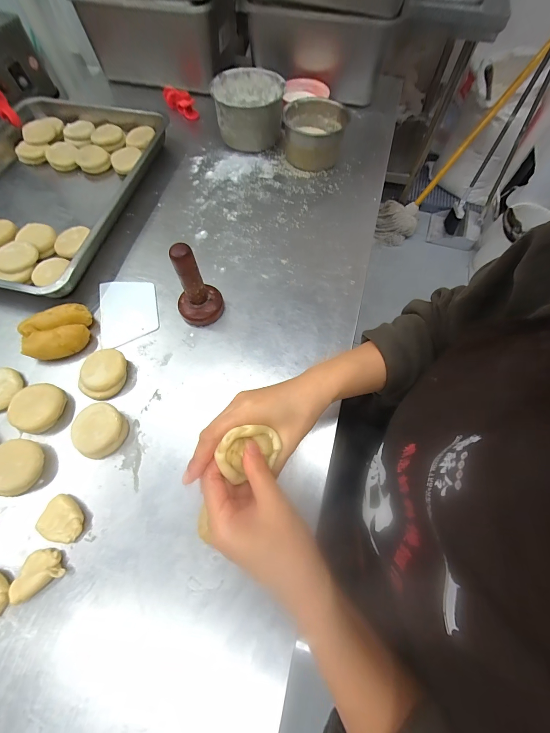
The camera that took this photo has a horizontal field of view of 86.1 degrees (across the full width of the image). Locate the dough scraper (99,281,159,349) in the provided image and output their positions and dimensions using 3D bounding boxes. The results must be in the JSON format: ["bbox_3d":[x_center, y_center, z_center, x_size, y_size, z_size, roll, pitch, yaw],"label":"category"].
[{"bbox_3d":[-0.237,-0.093,0.477,0.089,0.004,0.119,-14,67,-6],"label":"dough scraper"}]

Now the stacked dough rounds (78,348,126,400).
[{"bbox_3d":[-0.242,0.012,0.420,0.056,0.024,0.070,20,67,8],"label":"stacked dough rounds"}]

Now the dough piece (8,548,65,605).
[{"bbox_3d":[-0.264,0.226,0.323,0.051,0.015,0.037,-32,70,-14],"label":"dough piece"}]

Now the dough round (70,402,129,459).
[{"bbox_3d":[-0.229,0.082,0.385,0.061,0.028,0.062,0,66,0],"label":"dough round"}]

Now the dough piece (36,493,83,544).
[{"bbox_3d":[-0.249,0.182,0.347,0.051,0.017,0.041,32,70,13],"label":"dough piece"}]

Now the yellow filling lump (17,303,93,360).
[{"bbox_3d":[-0.322,-0.050,0.440,0.096,0.036,0.075,-28,69,-12],"label":"yellow filling lump"}]

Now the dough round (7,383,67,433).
[{"bbox_3d":[-0.316,0.055,0.396,0.057,0.029,0.064,13,66,6],"label":"dough round"}]

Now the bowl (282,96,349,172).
[{"bbox_3d":[0.079,-0.490,0.624,0.129,0.076,0.141,0,66,0],"label":"bowl"}]

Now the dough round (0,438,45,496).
[{"bbox_3d":[-0.320,0.125,0.366,0.058,0.031,0.063,0,66,0],"label":"dough round"}]

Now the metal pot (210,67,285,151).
[{"bbox_3d":[-0.057,-0.553,0.643,0.142,0.096,0.149,0,66,0],"label":"metal pot"}]

